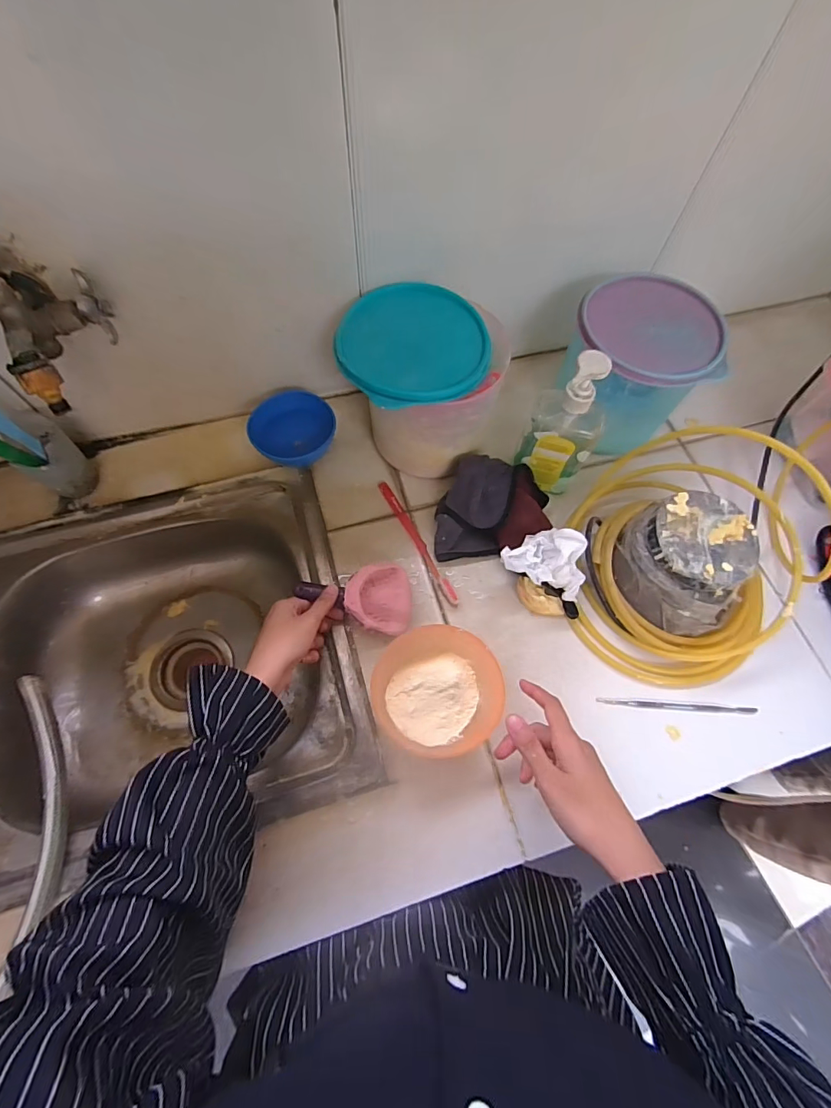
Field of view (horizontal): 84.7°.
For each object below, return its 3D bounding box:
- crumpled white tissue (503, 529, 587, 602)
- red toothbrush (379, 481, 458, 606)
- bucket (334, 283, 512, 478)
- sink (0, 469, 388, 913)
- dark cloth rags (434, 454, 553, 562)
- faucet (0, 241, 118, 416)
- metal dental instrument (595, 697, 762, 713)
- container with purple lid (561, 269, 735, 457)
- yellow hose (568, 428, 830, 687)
[{"bbox_3d":[0.152,-0.001,0.513,0.092,0.031,0.077,25,69,8],"label":"crumpled white tissue"},{"bbox_3d":[0.002,-0.019,0.564,0.013,0.016,0.189,-26,71,-12],"label":"red toothbrush"},{"bbox_3d":[0.009,-0.201,0.552,0.173,0.151,0.160,1,68,-2],"label":"bucket"},{"bbox_3d":[-0.435,0.164,0.546,0.720,0.165,0.404,-15,69,-8],"label":"sink"},{"bbox_3d":[0.094,-0.056,0.557,0.136,0.055,0.119,1,67,-2],"label":"dark cloth rags"},{"bbox_3d":[-0.332,-0.214,0.403,0.101,0.102,0.096,-38,75,-14],"label":"faucet"},{"bbox_3d":[0.287,0.166,0.499,0.172,0.004,0.009,4,67,0],"label":"metal dental instrument"},{"bbox_3d":[0.271,-0.233,0.572,0.151,0.135,0.145,1,68,-2],"label":"container with purple lid"},{"bbox_3d":[0.302,0.007,0.479,0.221,0.160,0.238,1,68,-2],"label":"yellow hose"}]

